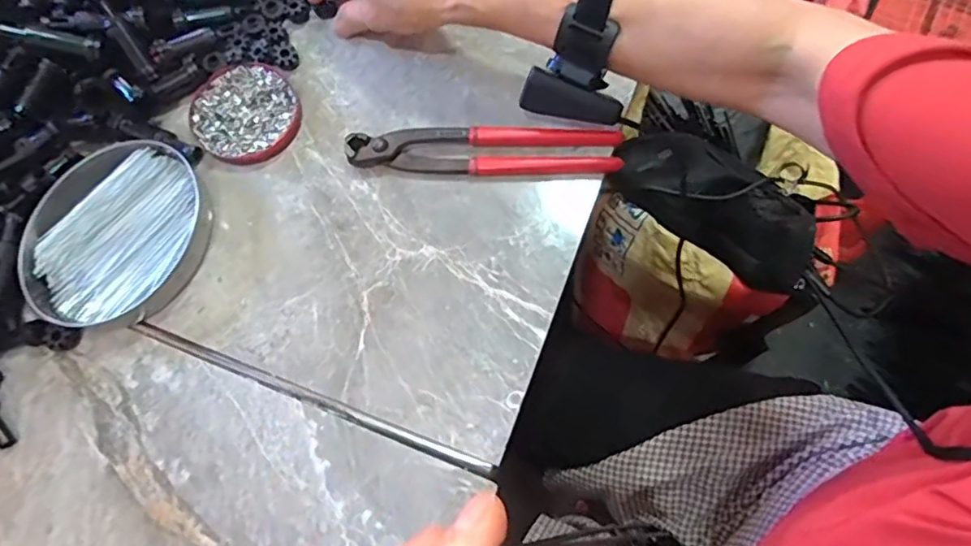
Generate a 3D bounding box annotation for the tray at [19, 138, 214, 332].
[{"bbox_3d":[-0.258,-0.027,0.408,0.107,0.024,0.134,24,73,9],"label":"tray"}]

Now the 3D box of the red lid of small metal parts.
[{"bbox_3d":[-0.184,-0.124,0.445,0.080,0.013,0.078,0,71,1],"label":"red lid of small metal parts"}]

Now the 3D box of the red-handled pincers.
[{"bbox_3d":[-0.001,-0.090,0.426,0.198,0.018,0.034,-1,71,1],"label":"red-handled pincers"}]

